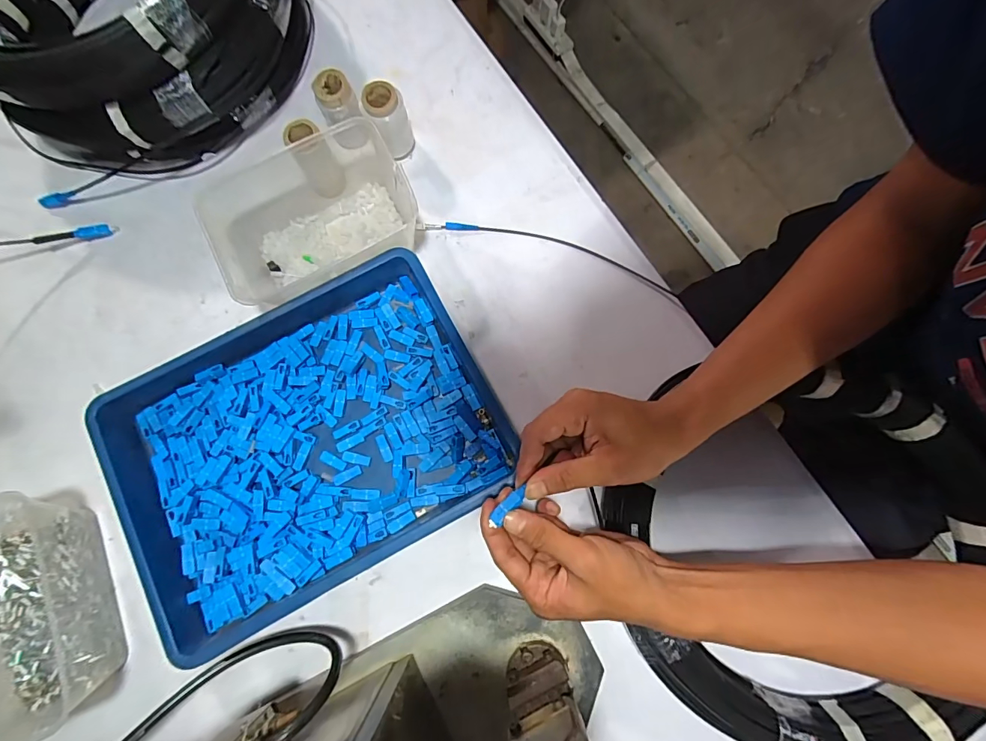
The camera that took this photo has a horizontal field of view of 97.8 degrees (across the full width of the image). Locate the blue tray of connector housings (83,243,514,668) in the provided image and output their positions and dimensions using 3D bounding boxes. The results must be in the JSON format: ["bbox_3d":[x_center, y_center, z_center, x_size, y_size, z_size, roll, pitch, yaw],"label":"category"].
[{"bbox_3d":[-0.163,0.060,0.378,0.319,0.036,0.233,-28,79,-4],"label":"blue tray of connector housings"}]

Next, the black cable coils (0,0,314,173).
[{"bbox_3d":[-0.352,-0.358,0.416,0.288,0.127,0.290,0,79,1],"label":"black cable coils"}]

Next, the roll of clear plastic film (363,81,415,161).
[{"bbox_3d":[-0.100,-0.241,0.418,0.036,0.064,0.032,-19,79,-2],"label":"roll of clear plastic film"}]

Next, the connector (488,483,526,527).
[{"bbox_3d":[0.011,0.094,0.301,0.031,0.006,0.010,-41,81,-8],"label":"connector"}]

